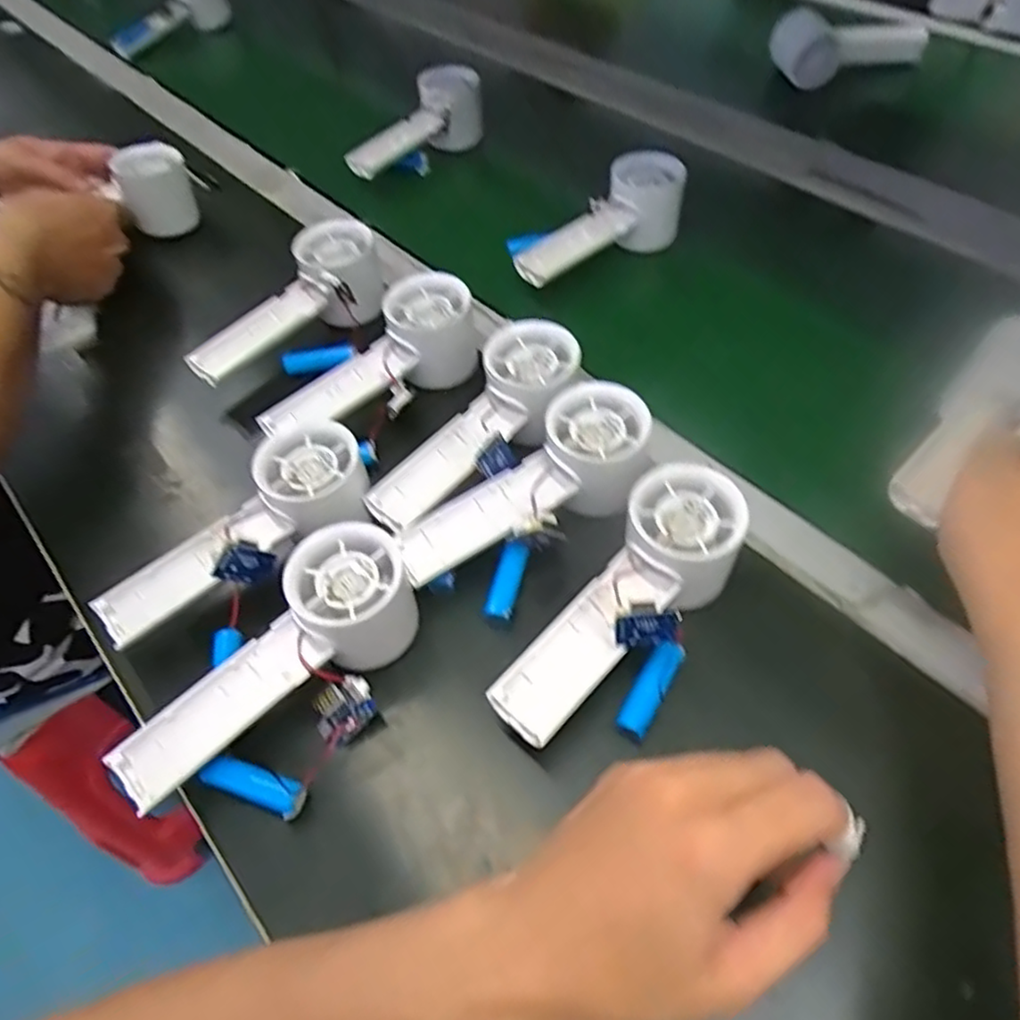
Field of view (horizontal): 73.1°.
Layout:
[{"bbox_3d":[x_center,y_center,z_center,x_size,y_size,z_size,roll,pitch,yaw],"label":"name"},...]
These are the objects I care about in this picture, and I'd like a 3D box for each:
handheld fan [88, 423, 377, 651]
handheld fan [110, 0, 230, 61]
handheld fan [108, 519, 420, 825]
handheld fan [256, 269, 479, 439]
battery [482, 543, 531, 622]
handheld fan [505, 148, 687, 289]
[{"bbox_3d":[-0.149,0.013,0.377,0.160,0.042,0.064,-39,59,-6],"label":"handheld fan"},{"bbox_3d":[-0.483,-0.707,0.978,0.074,0.083,0.214,13,56,14],"label":"handheld fan"},{"bbox_3d":[-0.111,0.078,0.331,0.055,0.049,0.156,33,63,25],"label":"handheld fan"},{"bbox_3d":[-0.094,-0.095,0.462,0.154,0.065,0.053,-28,57,-15],"label":"handheld fan"},{"bbox_3d":[-0.001,0.038,0.375,0.014,0.014,0.050,11,56,12],"label":"battery"},{"bbox_3d":[0.068,-0.229,0.548,0.156,0.061,0.047,-31,57,-16],"label":"handheld fan"}]

